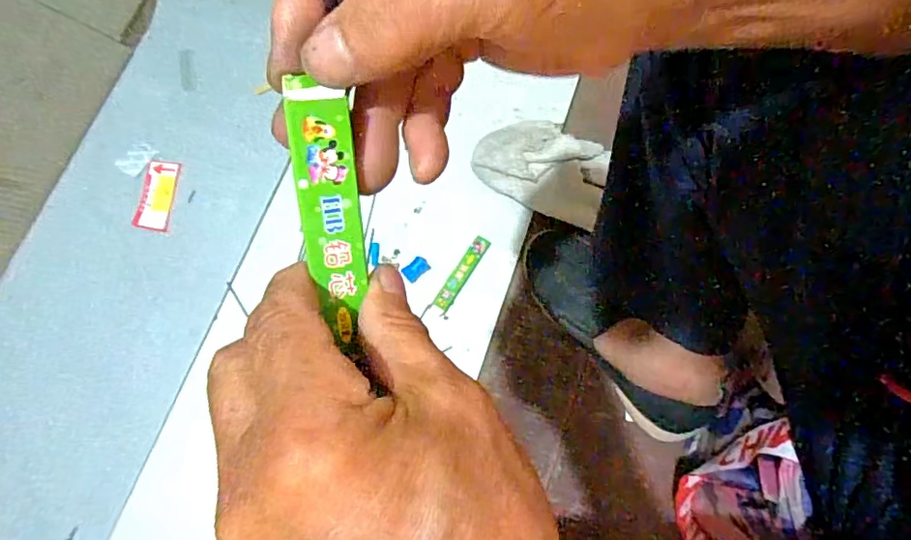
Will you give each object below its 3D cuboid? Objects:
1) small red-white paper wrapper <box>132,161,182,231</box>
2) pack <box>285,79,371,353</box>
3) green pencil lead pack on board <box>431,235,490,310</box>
[{"bbox_3d":[-0.363,-0.092,0.674,0.036,0.004,0.087,12,75,-23],"label":"small red-white paper wrapper"},{"bbox_3d":[-0.038,-0.015,0.170,0.017,0.009,0.080,-5,107,-3],"label":"pack"},{"bbox_3d":[0.008,0.003,0.659,0.023,0.005,0.100,30,77,6],"label":"green pencil lead pack on board"}]

